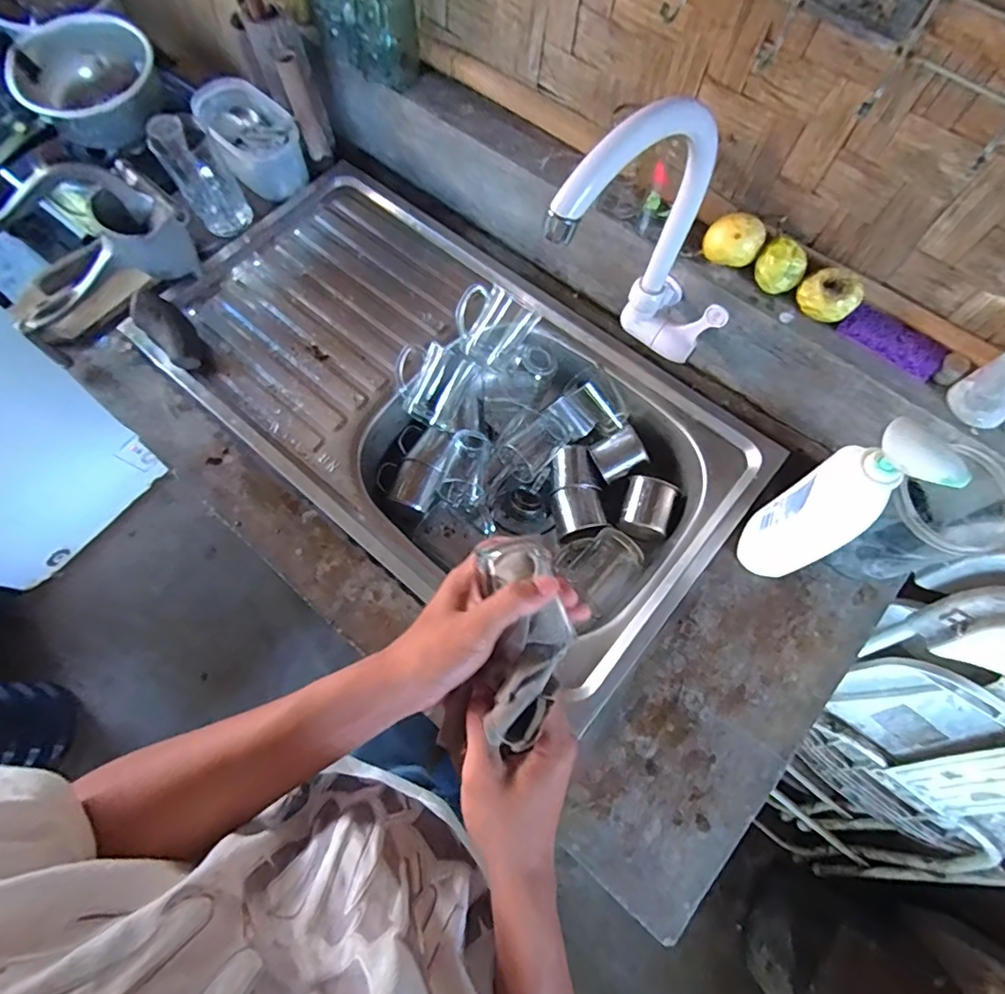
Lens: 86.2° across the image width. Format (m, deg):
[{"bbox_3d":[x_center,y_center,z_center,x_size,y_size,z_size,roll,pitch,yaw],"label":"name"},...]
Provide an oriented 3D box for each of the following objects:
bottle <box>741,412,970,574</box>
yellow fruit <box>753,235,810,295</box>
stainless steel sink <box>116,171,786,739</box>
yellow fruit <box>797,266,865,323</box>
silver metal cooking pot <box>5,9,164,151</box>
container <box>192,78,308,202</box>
[{"bbox_3d":[0.278,0.014,0.473,0.062,0.239,0.067,-29,73,-8],"label":"bottle"},{"bbox_3d":[0.286,-0.234,0.558,0.045,0.044,0.042,0,71,1],"label":"yellow fruit"},{"bbox_3d":[-0.079,-0.118,0.713,0.747,0.124,0.408,39,76,13],"label":"stainless steel sink"},{"bbox_3d":[0.326,-0.202,0.542,0.050,0.051,0.048,0,71,1],"label":"yellow fruit"},{"bbox_3d":[-0.612,-0.618,0.811,0.191,0.094,0.175,-32,73,-9],"label":"silver metal cooking pot"},{"bbox_3d":[-0.357,-0.518,0.770,0.108,0.099,0.175,-30,73,-9],"label":"container"}]

